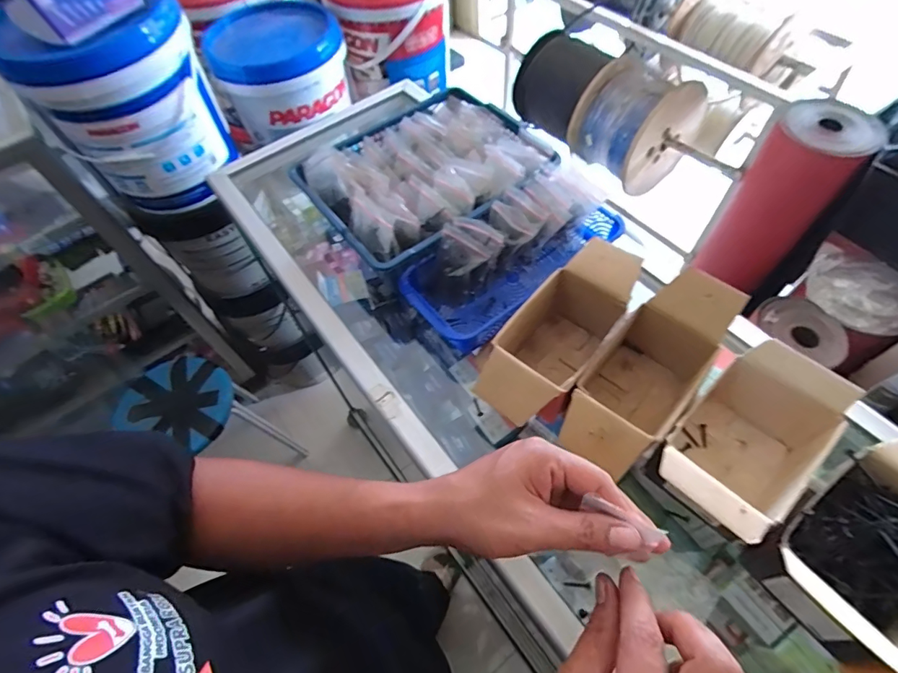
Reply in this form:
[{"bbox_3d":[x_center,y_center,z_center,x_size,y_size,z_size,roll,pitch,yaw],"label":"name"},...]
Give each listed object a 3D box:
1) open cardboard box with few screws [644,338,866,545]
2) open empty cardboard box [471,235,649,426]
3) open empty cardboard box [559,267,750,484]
[{"bbox_3d":[0.252,0.097,0.394,0.162,0.094,0.094,-38,63,-18],"label":"open cardboard box with few screws"},{"bbox_3d":[0.112,0.003,0.467,0.081,0.096,0.197,34,66,22],"label":"open empty cardboard box"},{"bbox_3d":[0.184,0.041,0.433,0.087,0.104,0.196,32,66,22],"label":"open empty cardboard box"}]

